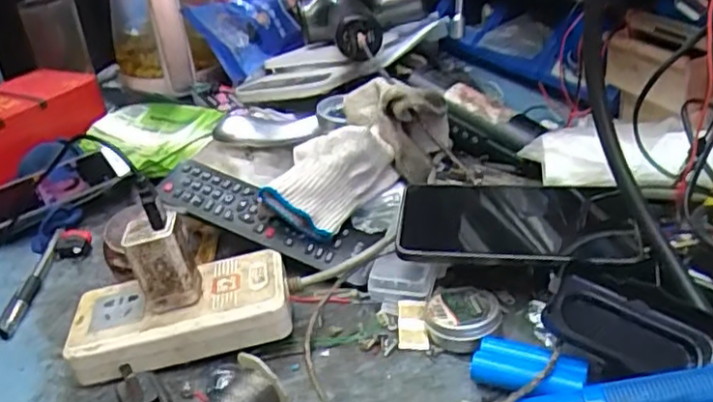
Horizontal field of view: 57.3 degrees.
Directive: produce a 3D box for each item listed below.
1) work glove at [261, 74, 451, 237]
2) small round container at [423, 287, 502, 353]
[{"bbox_3d":[-0.005,-0.044,0.545,0.169,0.082,0.100,-38,41,-21],"label":"work glove"},{"bbox_3d":[0.073,0.079,0.446,0.050,0.022,0.045,2,32,14],"label":"small round container"}]

